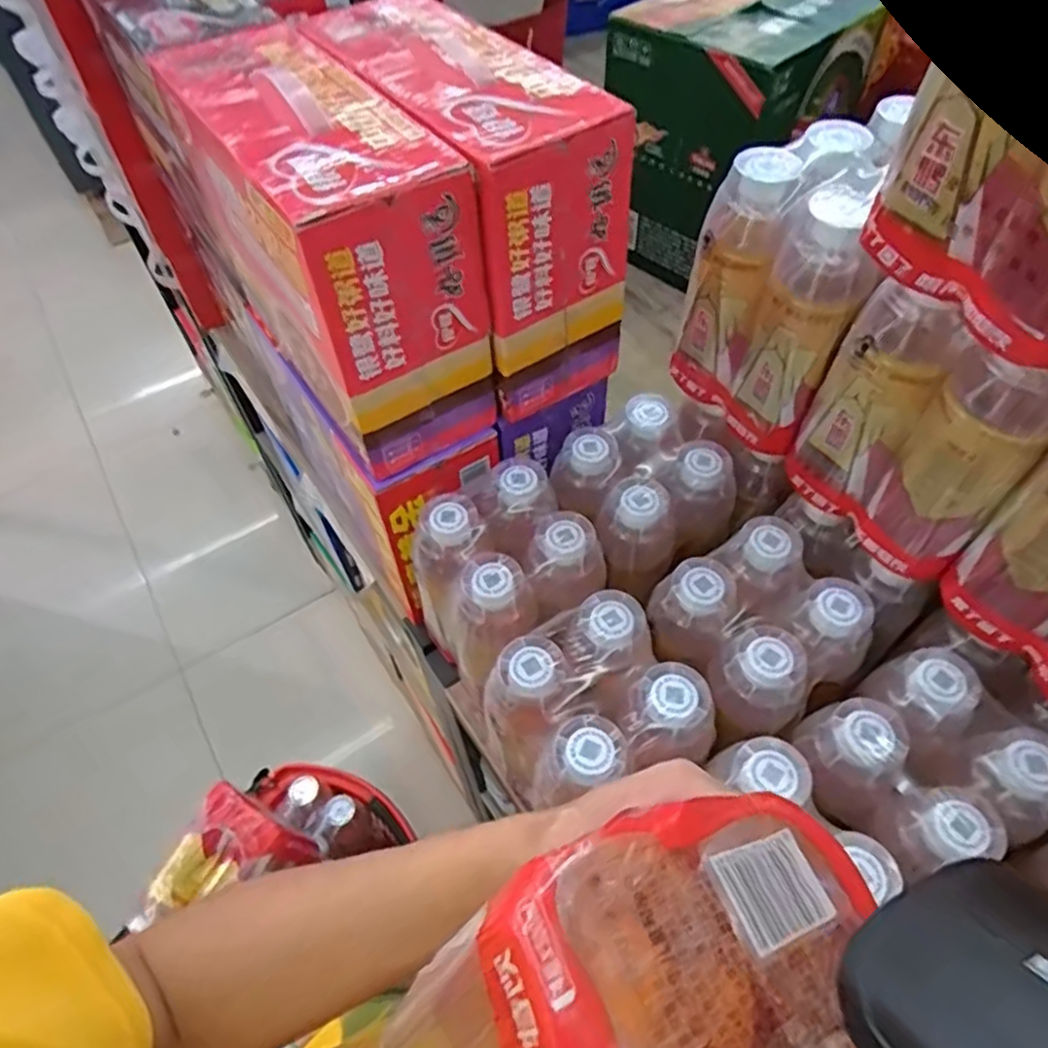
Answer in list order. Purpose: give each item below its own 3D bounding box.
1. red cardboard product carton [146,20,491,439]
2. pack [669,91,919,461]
[{"bbox_3d":[-0.148,-0.225,0.502,0.107,0.161,0.280,-28,57,-17],"label":"red cardboard product carton"},{"bbox_3d":[0.206,-0.172,0.509,0.119,0.190,0.123,-28,57,-17],"label":"pack"}]

